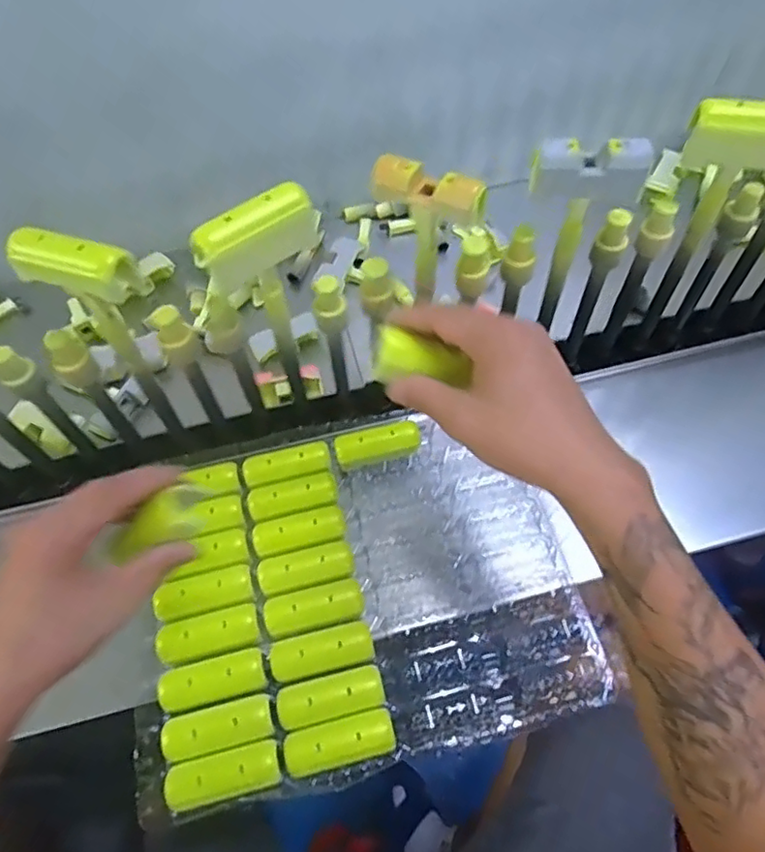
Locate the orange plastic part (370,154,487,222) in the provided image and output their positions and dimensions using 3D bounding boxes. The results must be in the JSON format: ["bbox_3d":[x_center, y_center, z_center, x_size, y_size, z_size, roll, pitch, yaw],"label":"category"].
[{"bbox_3d":[0.030,-0.154,0.386,0.073,0.024,0.023,13,60,11],"label":"orange plastic part"}]

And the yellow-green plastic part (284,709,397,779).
[{"bbox_3d":[-0.030,0.222,0.417,0.076,0.015,0.028,-14,59,-5],"label":"yellow-green plastic part"}]

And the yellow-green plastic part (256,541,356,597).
[{"bbox_3d":[-0.061,0.118,0.485,0.076,0.024,0.030,-13,59,-5],"label":"yellow-green plastic part"}]

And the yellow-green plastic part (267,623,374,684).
[{"bbox_3d":[-0.046,0.170,0.446,0.076,0.011,0.027,-14,59,-5],"label":"yellow-green plastic part"}]

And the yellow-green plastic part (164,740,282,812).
[{"bbox_3d":[-0.109,0.240,0.410,0.076,0.010,0.027,-14,59,-5],"label":"yellow-green plastic part"}]

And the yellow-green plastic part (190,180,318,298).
[{"bbox_3d":[-0.078,-0.119,0.373,0.080,0.036,0.025,-36,63,-18],"label":"yellow-green plastic part"}]

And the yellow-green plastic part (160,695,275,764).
[{"bbox_3d":[-0.117,0.216,0.424,0.076,0.011,0.029,-12,58,-4],"label":"yellow-green plastic part"}]

